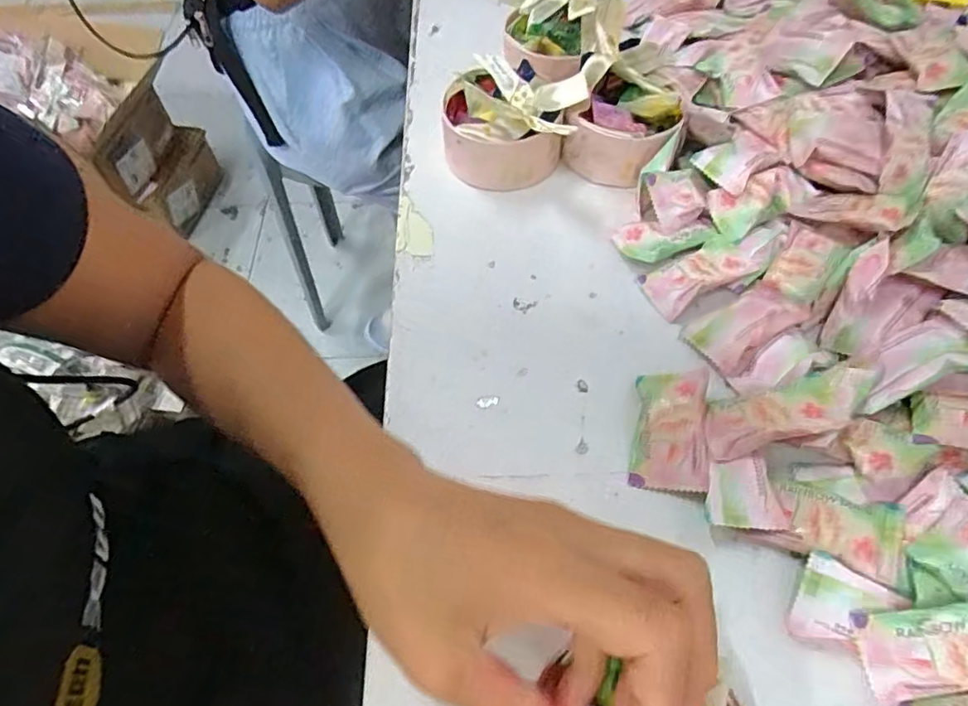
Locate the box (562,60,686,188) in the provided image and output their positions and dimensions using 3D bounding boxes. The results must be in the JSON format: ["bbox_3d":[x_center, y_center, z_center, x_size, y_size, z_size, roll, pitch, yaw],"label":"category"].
[{"bbox_3d":[0.093,-0.149,0.395,0.064,0.052,0.050,33,64,20],"label":"box"}]

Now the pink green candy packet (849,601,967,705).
[{"bbox_3d":[0.184,0.116,0.230,0.063,0.011,0.036,-18,84,22],"label":"pink green candy packet"}]

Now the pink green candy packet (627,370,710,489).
[{"bbox_3d":[0.096,0.038,0.301,0.035,0.018,0.063,10,58,7],"label":"pink green candy packet"}]

